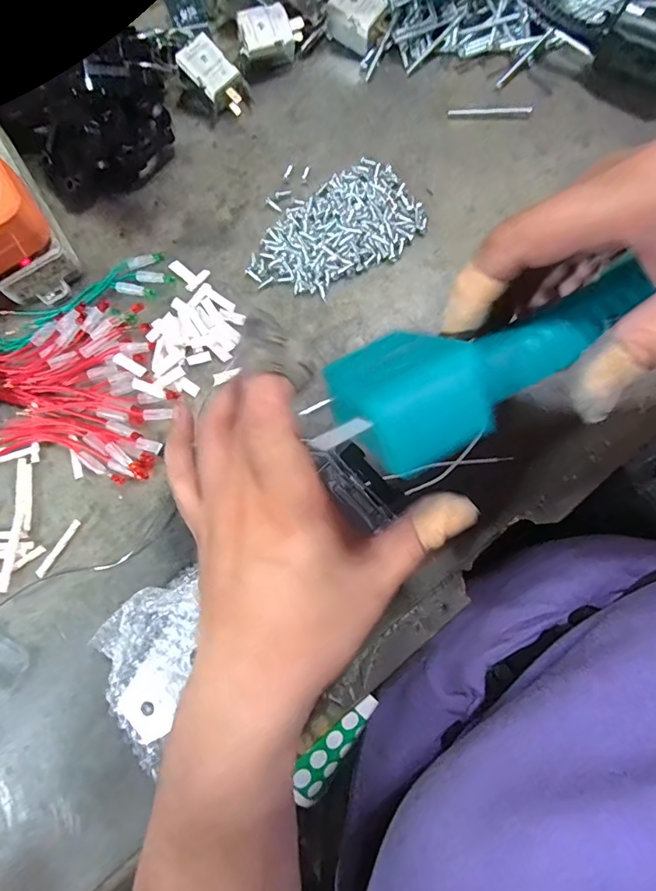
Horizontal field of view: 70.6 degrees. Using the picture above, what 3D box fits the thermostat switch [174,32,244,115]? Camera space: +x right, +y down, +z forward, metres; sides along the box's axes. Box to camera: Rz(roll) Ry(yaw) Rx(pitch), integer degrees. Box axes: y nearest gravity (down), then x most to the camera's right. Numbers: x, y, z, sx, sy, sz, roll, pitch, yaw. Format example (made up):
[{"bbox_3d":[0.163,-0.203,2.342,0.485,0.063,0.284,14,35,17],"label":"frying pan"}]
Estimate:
[{"bbox_3d":[-0.086,-0.276,0.349,0.048,0.023,0.031,43,86,-13],"label":"thermostat switch"}]

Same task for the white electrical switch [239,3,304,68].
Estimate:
[{"bbox_3d":[-0.043,-0.316,0.357,0.050,0.021,0.030,-21,103,-10],"label":"white electrical switch"}]

